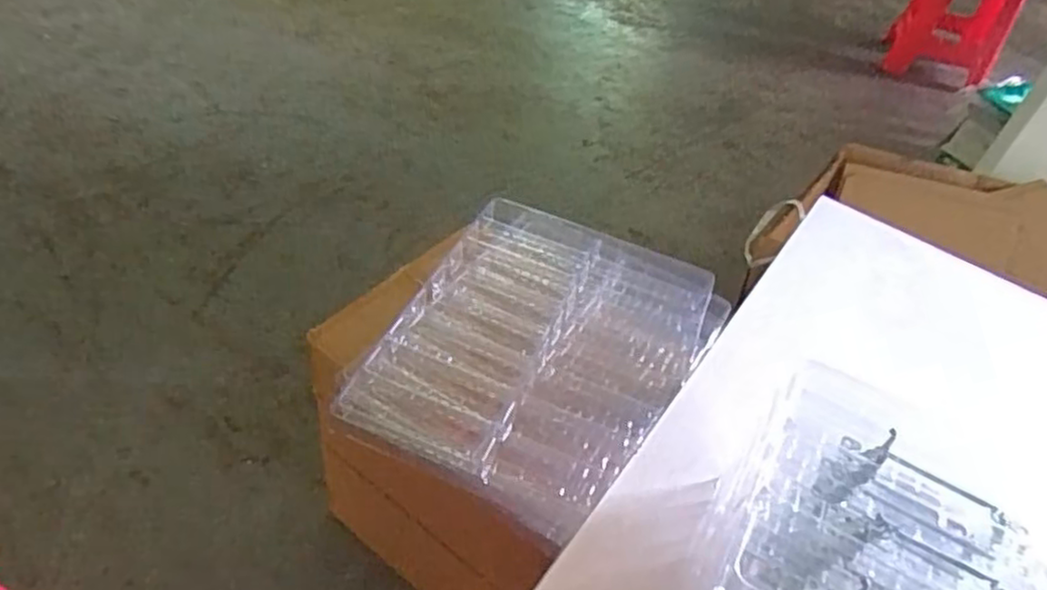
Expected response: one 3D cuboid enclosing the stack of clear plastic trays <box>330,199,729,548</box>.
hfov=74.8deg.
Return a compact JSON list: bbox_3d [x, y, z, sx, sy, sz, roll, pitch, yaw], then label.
[{"bbox_3d":[0.027,0.065,0.865,0.353,0.076,0.436,24,46,14],"label":"stack of clear plastic trays"}]

